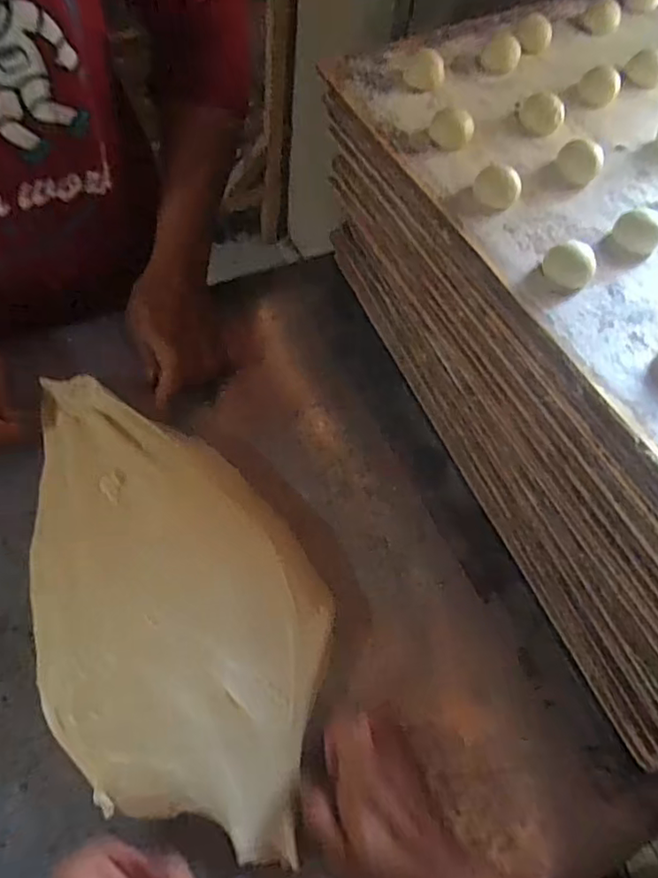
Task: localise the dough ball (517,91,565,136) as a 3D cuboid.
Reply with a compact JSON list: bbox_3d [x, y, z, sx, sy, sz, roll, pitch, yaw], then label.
[{"bbox_3d":[0.178,-0.272,0.490,0.035,0.020,0.029,17,63,6],"label":"dough ball"}]

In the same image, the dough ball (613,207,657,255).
[{"bbox_3d":[0.232,-0.155,0.438,0.034,0.015,0.035,1,62,-2],"label":"dough ball"}]

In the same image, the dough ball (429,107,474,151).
[{"bbox_3d":[0.100,-0.252,0.481,0.035,0.024,0.031,10,63,3],"label":"dough ball"}]

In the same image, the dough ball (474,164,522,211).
[{"bbox_3d":[0.127,-0.189,0.445,0.034,0.022,0.028,22,64,9],"label":"dough ball"}]

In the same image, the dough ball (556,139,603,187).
[{"bbox_3d":[0.198,-0.218,0.465,0.033,0.022,0.033,1,62,-2],"label":"dough ball"}]

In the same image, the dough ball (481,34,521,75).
[{"bbox_3d":[0.159,-0.356,0.540,0.033,0.021,0.037,17,63,6],"label":"dough ball"}]

